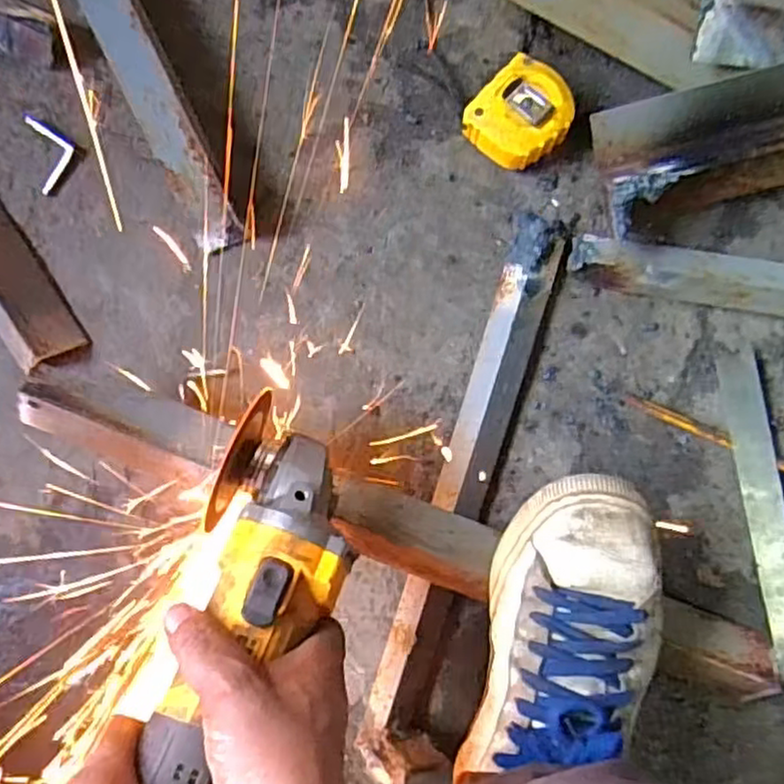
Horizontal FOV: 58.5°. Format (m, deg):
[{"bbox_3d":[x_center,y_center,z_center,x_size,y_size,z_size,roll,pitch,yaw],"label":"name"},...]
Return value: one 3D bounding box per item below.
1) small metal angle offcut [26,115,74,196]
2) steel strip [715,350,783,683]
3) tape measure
[{"bbox_3d":[-0.235,-0.166,0.488,0.027,0.005,0.052,-7,104,-2],"label":"small metal angle offcut"},{"bbox_3d":[0.267,0.088,0.496,0.030,0.006,0.237,-13,97,5],"label":"steel strip"},{"bbox_3d":[0.088,-0.186,0.472,0.060,0.033,0.066,43,97,-2],"label":"tape measure"}]

